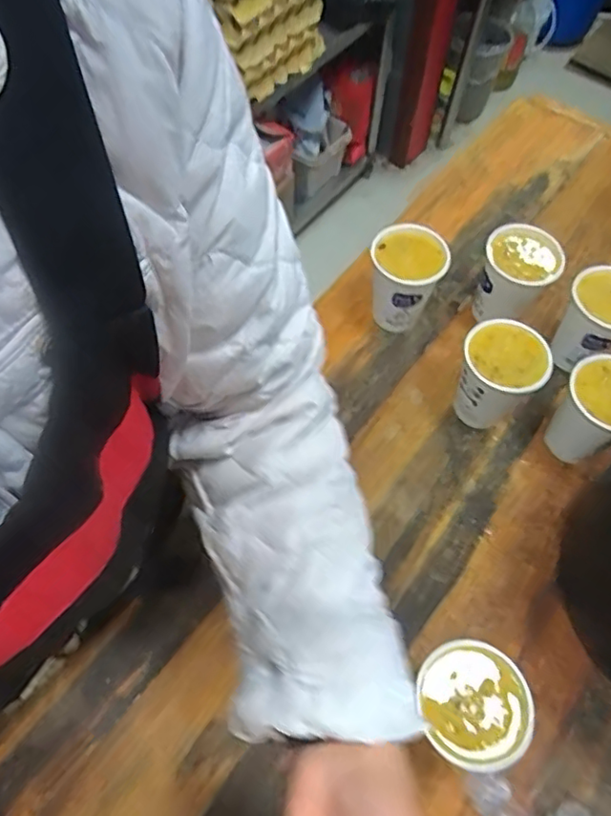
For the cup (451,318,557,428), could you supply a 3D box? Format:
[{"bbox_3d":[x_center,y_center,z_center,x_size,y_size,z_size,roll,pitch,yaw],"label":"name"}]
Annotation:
[{"bbox_3d":[0.213,-0.029,0.659,0.087,0.118,0.084,1,61,-1],"label":"cup"}]

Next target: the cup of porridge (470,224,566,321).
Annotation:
[{"bbox_3d":[0.252,-0.149,0.724,0.086,0.134,0.090,1,61,-1],"label":"cup of porridge"}]

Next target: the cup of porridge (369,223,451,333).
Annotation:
[{"bbox_3d":[0.121,-0.147,0.727,0.089,0.121,0.085,12,62,5],"label":"cup of porridge"}]

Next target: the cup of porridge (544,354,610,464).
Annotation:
[{"bbox_3d":[0.313,0.011,0.637,0.088,0.114,0.091,33,65,15],"label":"cup of porridge"}]

